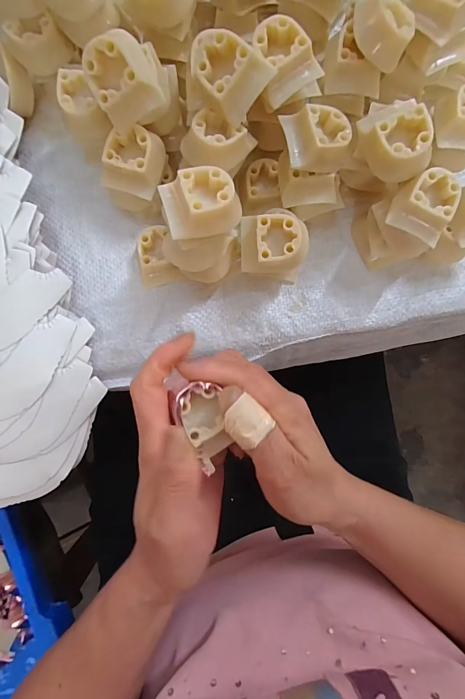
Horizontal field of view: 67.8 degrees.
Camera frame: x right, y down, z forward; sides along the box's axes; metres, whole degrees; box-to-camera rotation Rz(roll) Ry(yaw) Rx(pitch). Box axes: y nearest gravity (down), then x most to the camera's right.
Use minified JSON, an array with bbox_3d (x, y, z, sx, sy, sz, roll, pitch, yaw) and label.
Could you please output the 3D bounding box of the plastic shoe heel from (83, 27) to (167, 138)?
[{"bbox_3d":[-0.068,-0.162,0.212,0.036,0.036,0.037,-32,93,-36],"label":"plastic shoe heel"}]

